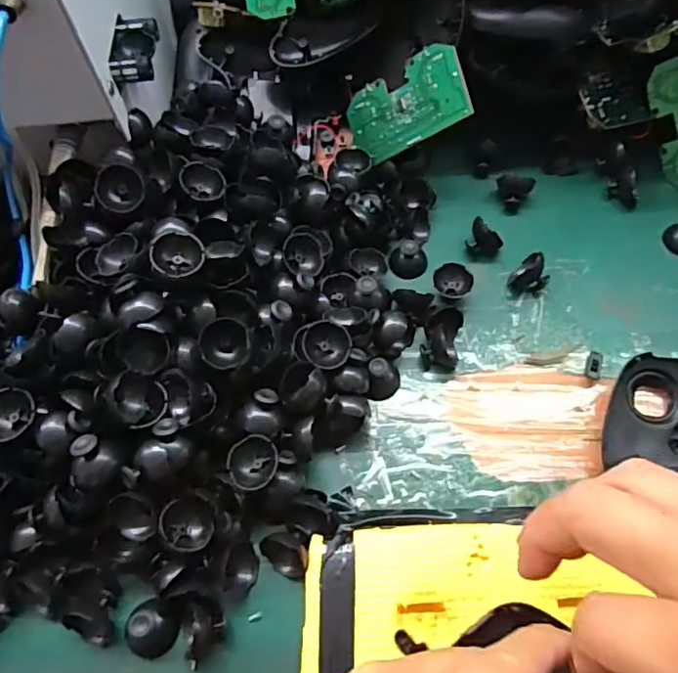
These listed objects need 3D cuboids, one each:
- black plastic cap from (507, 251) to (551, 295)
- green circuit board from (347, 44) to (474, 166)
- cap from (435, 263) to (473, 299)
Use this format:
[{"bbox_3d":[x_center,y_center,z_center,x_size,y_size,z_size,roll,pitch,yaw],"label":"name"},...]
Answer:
[{"bbox_3d":[0.129,-0.041,0.375,0.024,0.021,0.022,-1,62,3],"label":"black plastic cap"},{"bbox_3d":[0.047,-0.163,0.395,0.090,0.004,0.054,-18,89,35],"label":"green circuit board"},{"bbox_3d":[0.075,-0.037,0.374,0.026,0.014,0.023,14,96,2],"label":"cap"}]

